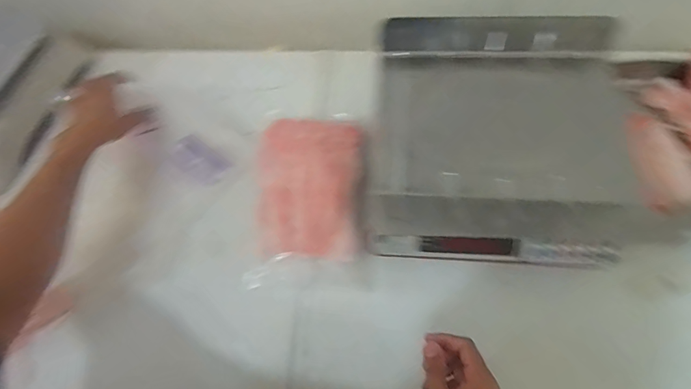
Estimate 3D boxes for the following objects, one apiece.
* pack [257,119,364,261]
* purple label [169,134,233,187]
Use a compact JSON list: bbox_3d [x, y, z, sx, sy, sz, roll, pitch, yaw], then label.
[{"bbox_3d":[-0.060,-0.019,0.596,0.171,0.040,0.236,0,63,4],"label":"pack"},{"bbox_3d":[-0.254,-0.058,0.659,0.115,0.008,0.063,33,70,17],"label":"purple label"}]

